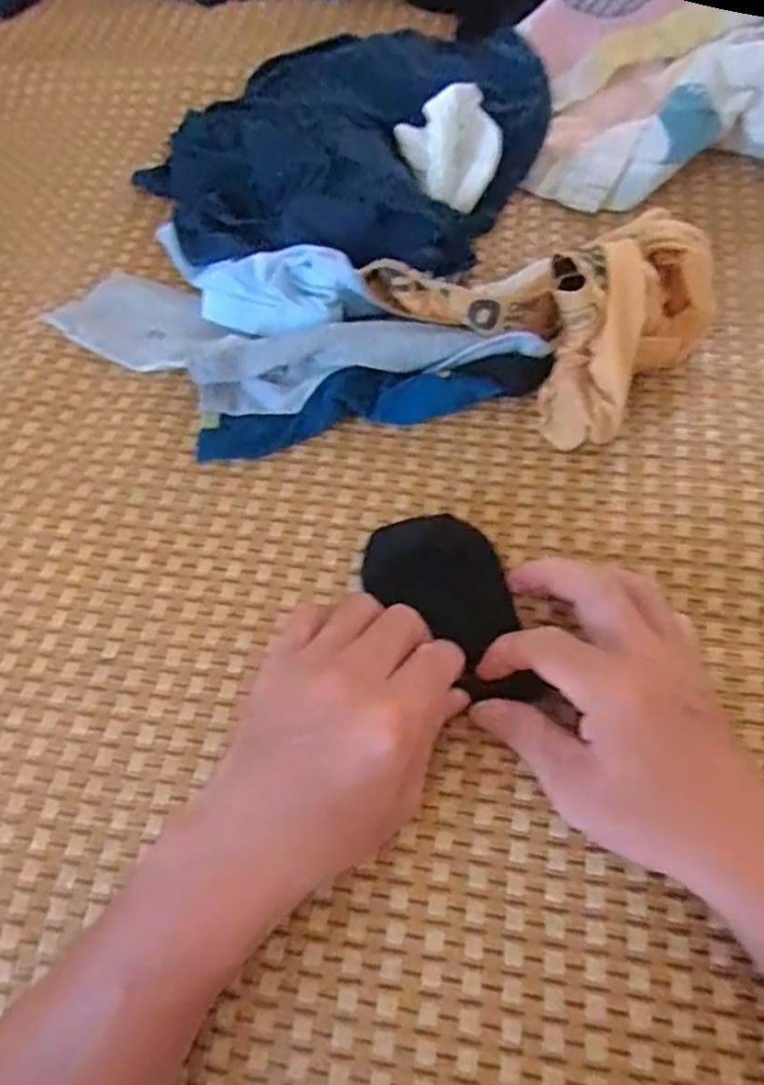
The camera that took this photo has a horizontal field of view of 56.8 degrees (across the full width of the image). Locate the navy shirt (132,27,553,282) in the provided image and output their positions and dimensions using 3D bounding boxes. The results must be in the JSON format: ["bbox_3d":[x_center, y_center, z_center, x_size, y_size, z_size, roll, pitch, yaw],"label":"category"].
[{"bbox_3d":[-0.032,-0.329,0.580,0.290,0.046,0.308,-2,62,3],"label":"navy shirt"}]

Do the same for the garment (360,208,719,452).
[{"bbox_3d":[0.118,-0.174,0.470,0.183,0.079,0.178,36,70,20],"label":"garment"}]

